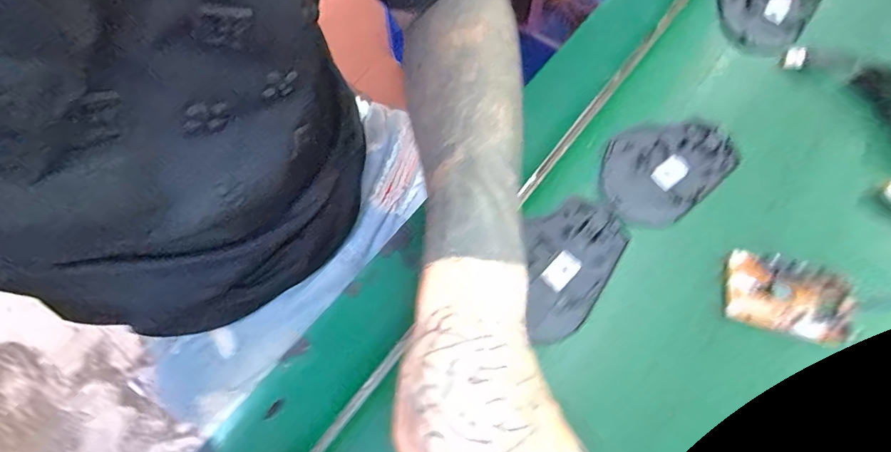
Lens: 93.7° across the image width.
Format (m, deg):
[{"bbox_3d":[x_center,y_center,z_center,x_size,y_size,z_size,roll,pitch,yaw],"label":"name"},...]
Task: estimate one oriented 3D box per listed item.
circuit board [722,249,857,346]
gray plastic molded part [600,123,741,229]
[{"bbox_3d":[0.225,0.045,0.276,0.075,0.014,0.048,19,69,6],"label":"circuit board"},{"bbox_3d":[0.164,-0.045,0.315,0.106,0.009,0.072,-32,72,-13],"label":"gray plastic molded part"}]

